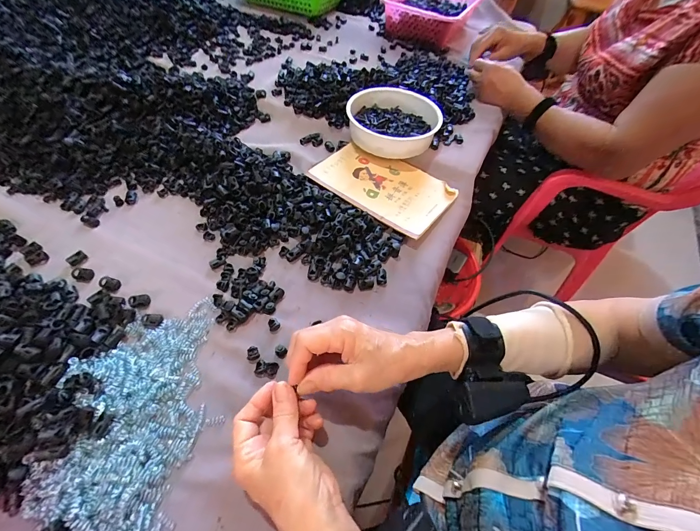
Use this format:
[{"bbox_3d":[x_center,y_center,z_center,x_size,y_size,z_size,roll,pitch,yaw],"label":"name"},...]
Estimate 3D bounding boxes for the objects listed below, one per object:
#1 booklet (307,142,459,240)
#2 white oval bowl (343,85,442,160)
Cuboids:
[{"bbox_3d":[0.055,-0.133,0.509,0.207,0.008,0.144,34,60,16],"label":"booklet"},{"bbox_3d":[0.075,-0.263,0.569,0.161,0.048,0.176,-3,57,-6],"label":"white oval bowl"}]

